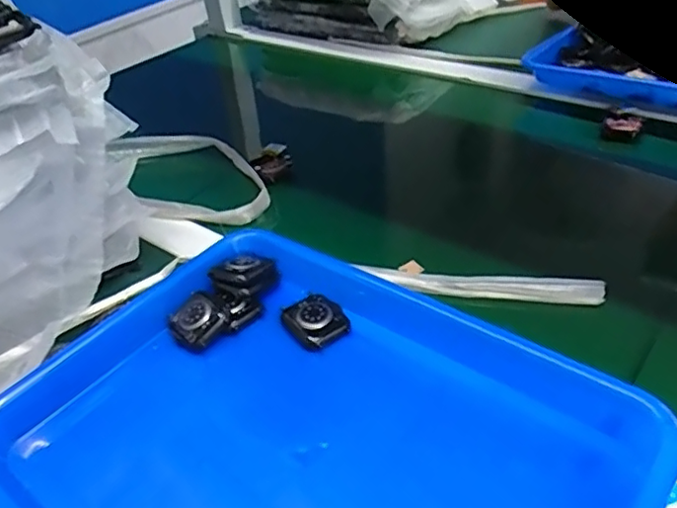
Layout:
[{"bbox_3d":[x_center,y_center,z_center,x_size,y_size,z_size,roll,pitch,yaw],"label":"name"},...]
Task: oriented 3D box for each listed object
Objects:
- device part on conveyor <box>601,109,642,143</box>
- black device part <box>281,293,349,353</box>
[{"bbox_3d":[0.286,-0.129,0.606,0.035,0.021,0.031,20,45,31],"label":"device part on conveyor"},{"bbox_3d":[-0.016,0.044,0.413,0.037,0.008,0.041,-24,40,-20],"label":"black device part"}]

